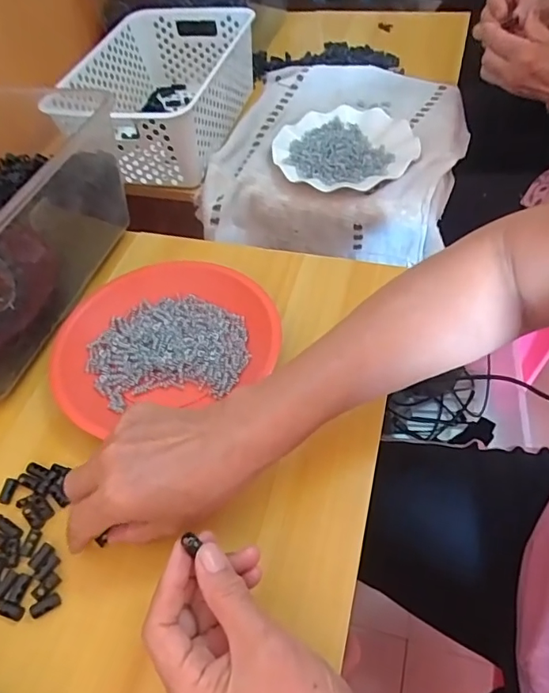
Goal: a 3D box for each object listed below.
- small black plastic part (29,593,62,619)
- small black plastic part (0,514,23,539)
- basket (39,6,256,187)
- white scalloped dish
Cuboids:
[{"bbox_3d":[-0.154,0.174,0.339,0.020,0.004,0.009,-29,57,-18],"label":"small black plastic part"},{"bbox_3d":[-0.197,0.132,0.371,0.028,0.004,0.008,25,58,20],"label":"small black plastic part"},{"bbox_3d":[-0.167,-0.368,0.737,0.211,0.115,0.317,11,55,14],"label":"basket"},{"bbox_3d":[0.091,-0.269,0.669,0.178,0.023,0.178,-3,53,4],"label":"white scalloped dish"}]

